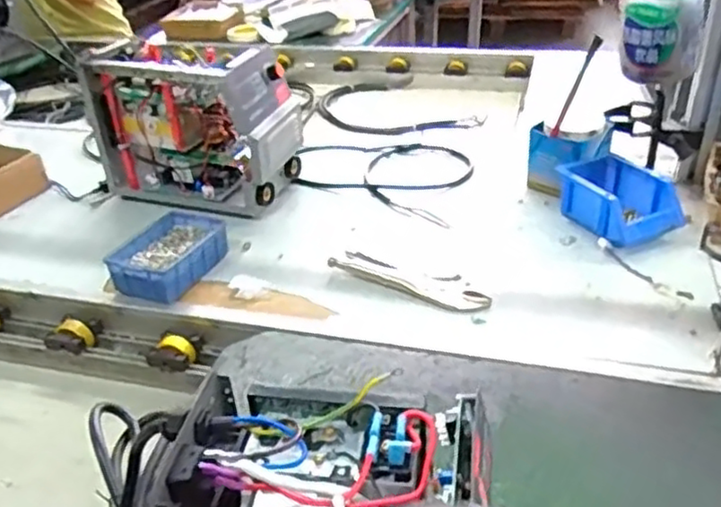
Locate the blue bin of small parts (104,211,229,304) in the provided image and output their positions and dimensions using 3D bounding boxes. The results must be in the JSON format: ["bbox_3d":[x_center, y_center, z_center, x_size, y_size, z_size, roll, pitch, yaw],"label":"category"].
[{"bbox_3d":[-0.256,0.004,0.918,0.102,0.048,0.149,11,36,21],"label":"blue bin of small parts"}]

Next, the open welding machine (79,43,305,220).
[{"bbox_3d":[-0.252,-0.195,1.067,0.292,0.235,0.149,13,36,23],"label":"open welding machine"}]

